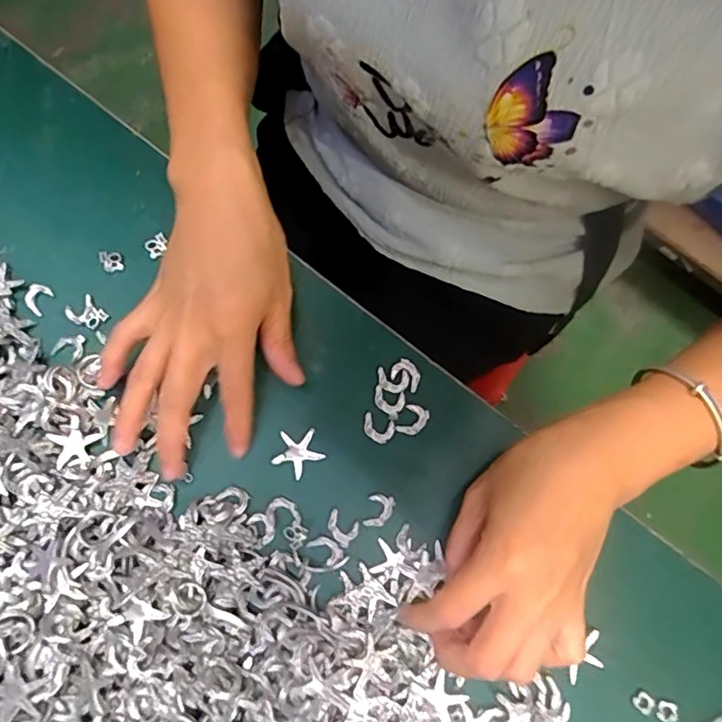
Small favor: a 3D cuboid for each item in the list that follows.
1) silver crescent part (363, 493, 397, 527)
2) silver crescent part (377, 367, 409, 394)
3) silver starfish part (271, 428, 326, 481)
[{"bbox_3d":[0.011,0.085,0.313,0.015,0.004,0.019,14,77,4],"label":"silver crescent part"},{"bbox_3d":[0.019,0.011,0.329,0.018,0.004,0.014,6,76,2],"label":"silver crescent part"},{"bbox_3d":[-0.038,0.053,0.321,0.028,0.005,0.028,0,76,0],"label":"silver starfish part"}]

